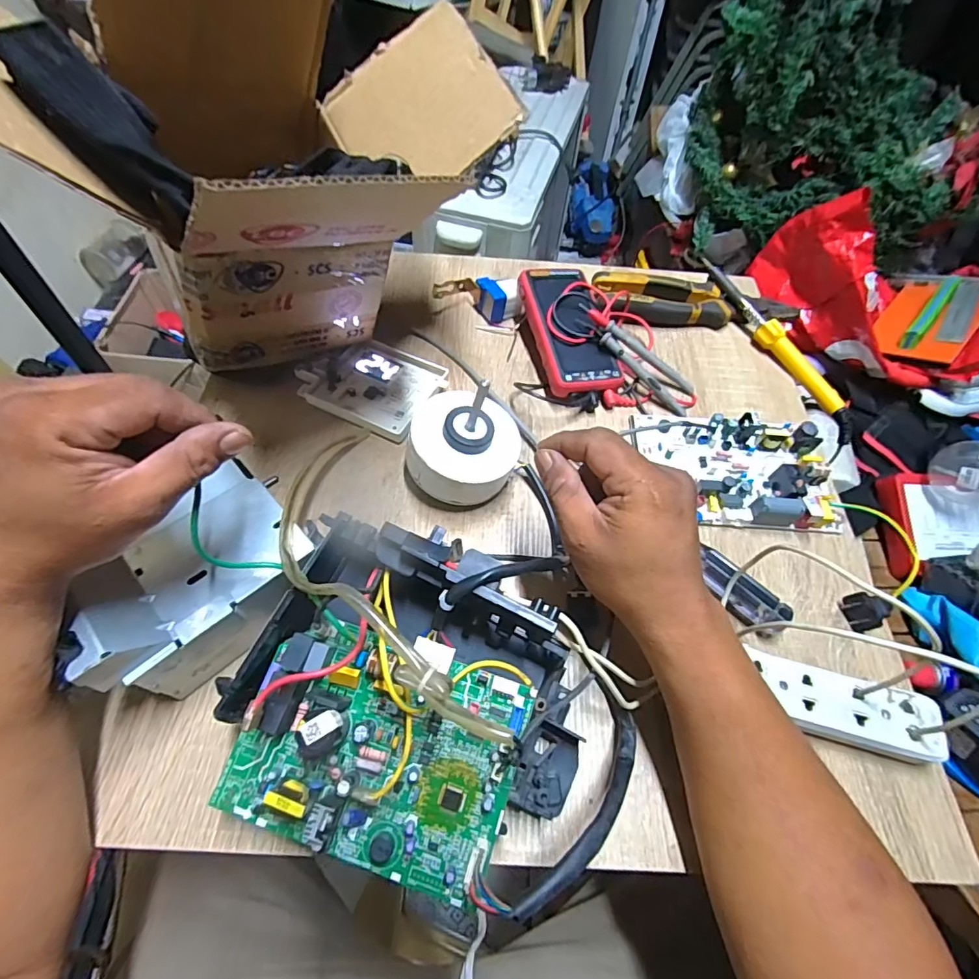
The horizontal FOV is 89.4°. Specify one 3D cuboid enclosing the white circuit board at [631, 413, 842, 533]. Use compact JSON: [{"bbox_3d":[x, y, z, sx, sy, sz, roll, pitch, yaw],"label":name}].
[{"bbox_3d":[0.224,-0.024,0.447,0.169,0.031,0.114,6,58,-1],"label":"white circuit board"}]

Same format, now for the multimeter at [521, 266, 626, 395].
[{"bbox_3d":[0.082,-0.163,0.503,0.079,0.036,0.142,-8,59,-9],"label":"multimeter"}]

